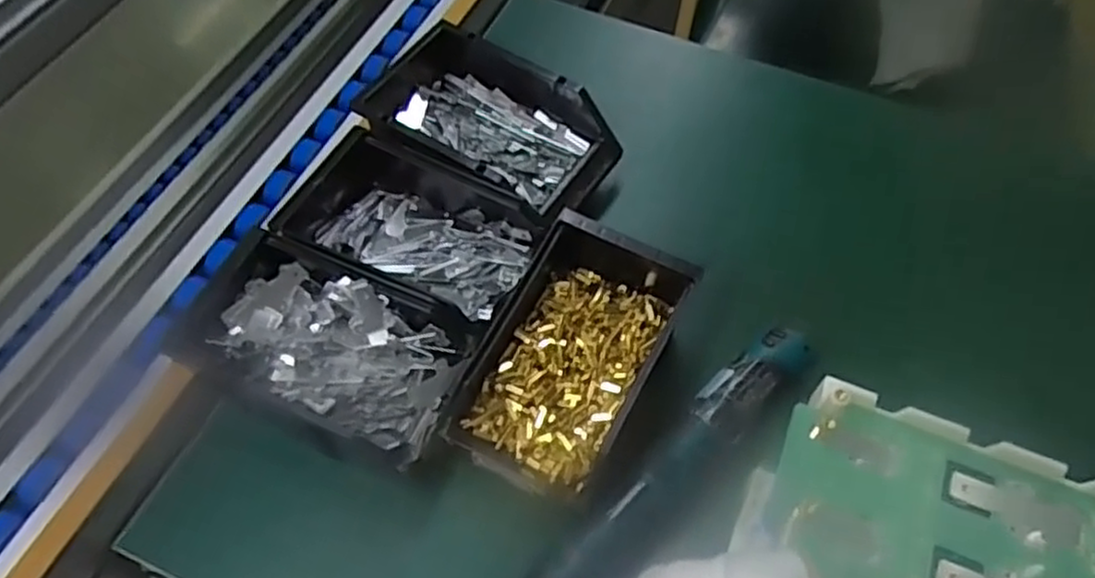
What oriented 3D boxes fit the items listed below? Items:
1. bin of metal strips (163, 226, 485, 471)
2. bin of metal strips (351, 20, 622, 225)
[{"bbox_3d":[-0.139,0.039,0.476,0.173,0.045,0.109,22,61,12],"label":"bin of metal strips"},{"bbox_3d":[-0.045,-0.130,0.578,0.183,0.059,0.140,33,64,18],"label":"bin of metal strips"}]

